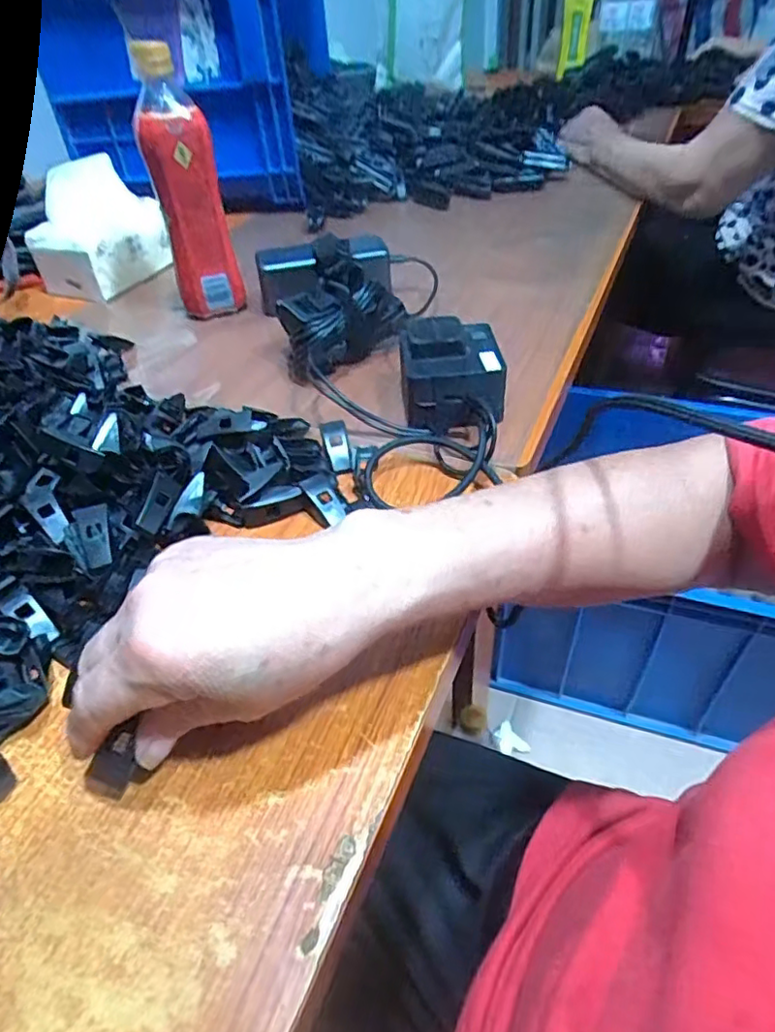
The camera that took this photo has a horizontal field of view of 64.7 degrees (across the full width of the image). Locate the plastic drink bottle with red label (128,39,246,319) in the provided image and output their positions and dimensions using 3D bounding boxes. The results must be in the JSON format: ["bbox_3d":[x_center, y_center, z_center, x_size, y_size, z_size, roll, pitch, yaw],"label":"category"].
[{"bbox_3d":[-0.183,-0.289,0.562,0.063,0.211,0.053,-13,45,-9],"label":"plastic drink bottle with red label"}]

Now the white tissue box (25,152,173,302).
[{"bbox_3d":[-0.320,-0.311,0.672,0.100,0.107,0.125,28,53,29],"label":"white tissue box"}]

